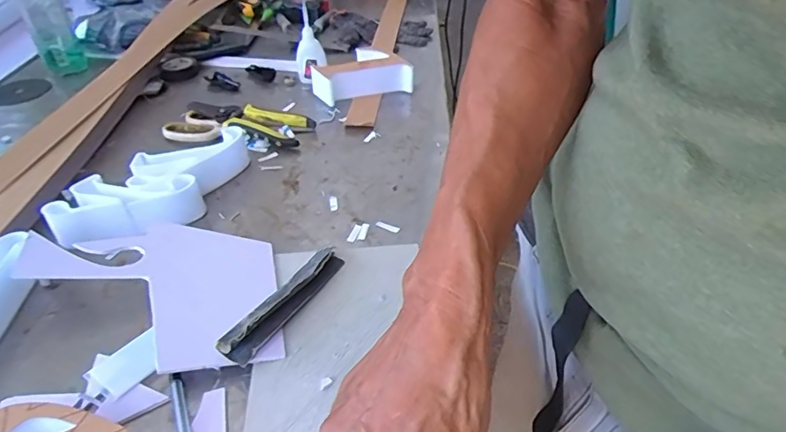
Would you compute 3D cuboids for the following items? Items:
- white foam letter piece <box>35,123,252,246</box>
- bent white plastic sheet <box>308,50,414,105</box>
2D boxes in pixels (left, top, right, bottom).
[{"bbox_3d":[-0.237,-0.030,0.544,0.100,0.037,0.215,28,47,30],"label":"white foam letter piece"},{"bbox_3d":[-0.045,-0.196,0.742,0.135,0.043,0.060,-12,41,-15],"label":"bent white plastic sheet"}]

